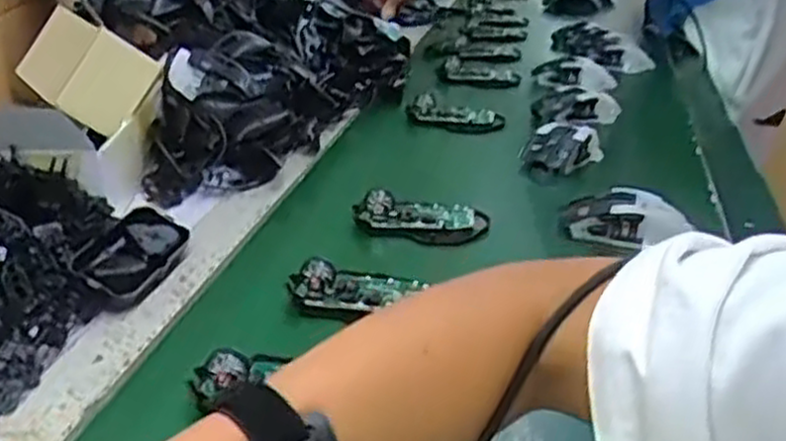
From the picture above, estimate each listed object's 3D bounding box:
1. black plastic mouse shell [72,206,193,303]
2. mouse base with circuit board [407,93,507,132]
[{"bbox_3d":[-0.197,0.028,0.601,0.054,0.032,0.107,3,27,9],"label":"black plastic mouse shell"},{"bbox_3d":[0.079,-0.138,0.988,0.118,0.027,0.060,4,27,11],"label":"mouse base with circuit board"}]

